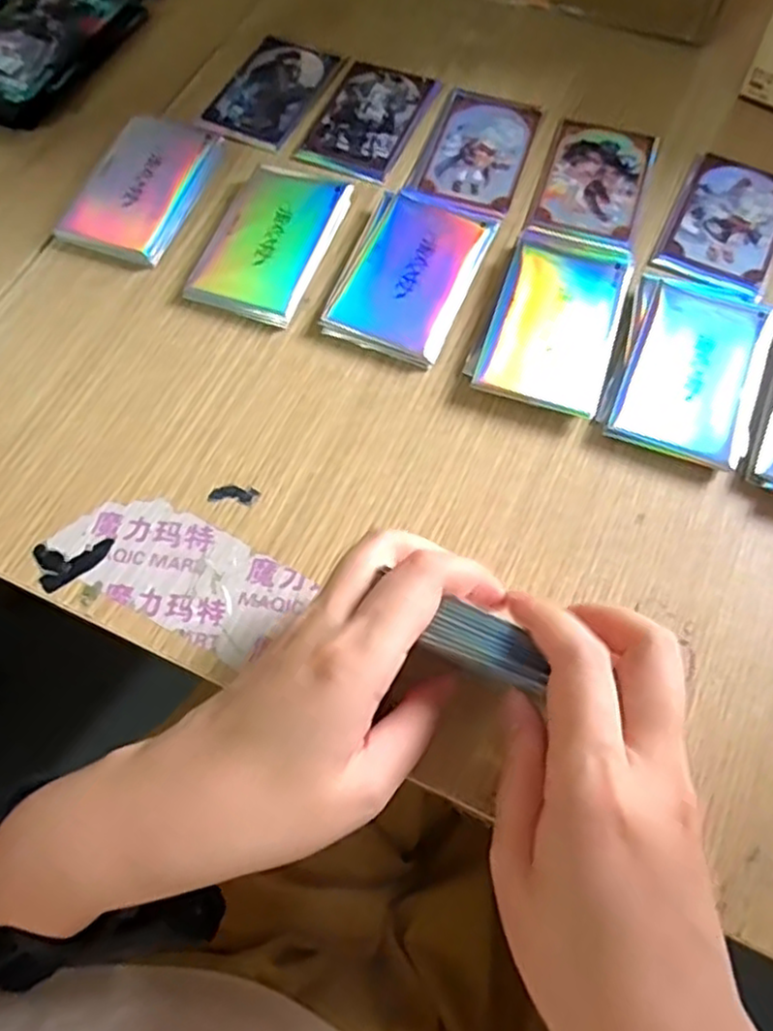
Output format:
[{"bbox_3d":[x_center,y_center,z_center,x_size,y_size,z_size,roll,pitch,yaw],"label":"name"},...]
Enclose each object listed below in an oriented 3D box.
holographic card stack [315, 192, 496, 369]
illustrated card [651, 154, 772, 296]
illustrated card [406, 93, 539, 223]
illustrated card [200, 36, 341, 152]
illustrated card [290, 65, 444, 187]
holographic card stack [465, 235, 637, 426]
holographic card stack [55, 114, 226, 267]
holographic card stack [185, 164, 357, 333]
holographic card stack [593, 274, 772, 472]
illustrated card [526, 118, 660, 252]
[{"bbox_3d":[0.011,-0.126,0.370,0.065,0.009,0.098,20,68,10],"label":"holographic card stack"},{"bbox_3d":[0.188,-0.162,0.387,0.057,0.004,0.096,24,69,11],"label":"illustrated card"},{"bbox_3d":[0.053,-0.213,0.411,0.059,0.004,0.099,19,67,9],"label":"illustrated card"},{"bbox_3d":[-0.071,-0.264,0.437,0.056,0.004,0.092,25,69,8],"label":"illustrated card"},{"bbox_3d":[-0.010,-0.241,0.424,0.059,0.004,0.092,21,68,10],"label":"illustrated card"},{"bbox_3d":[0.086,-0.102,0.357,0.064,0.011,0.105,18,67,9],"label":"holographic card stack"},{"bbox_3d":[-0.136,-0.188,0.397,0.063,0.011,0.100,20,68,10],"label":"holographic card stack"},{"bbox_3d":[-0.062,-0.148,0.378,0.059,0.011,0.094,20,68,10],"label":"holographic card stack"},{"bbox_3d":[0.149,-0.073,0.344,0.068,0.010,0.099,20,68,10],"label":"holographic card stack"},{"bbox_3d":[0.120,-0.192,0.401,0.057,0.004,0.099,18,67,9],"label":"illustrated card"}]

